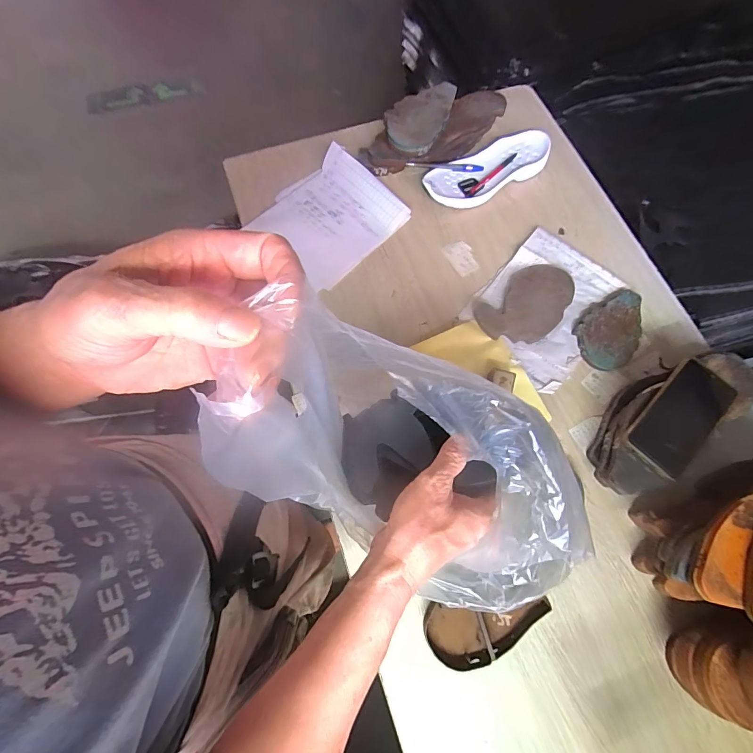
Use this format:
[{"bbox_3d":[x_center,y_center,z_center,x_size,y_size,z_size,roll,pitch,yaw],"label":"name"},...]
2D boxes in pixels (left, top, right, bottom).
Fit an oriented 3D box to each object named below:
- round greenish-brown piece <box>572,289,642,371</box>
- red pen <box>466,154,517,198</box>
[{"bbox_3d":[0.392,-0.084,0.631,0.096,0.026,0.147,35,75,11],"label":"round greenish-brown piece"},{"bbox_3d":[0.214,-0.378,0.710,0.015,0.008,0.134,43,76,13],"label":"red pen"}]

